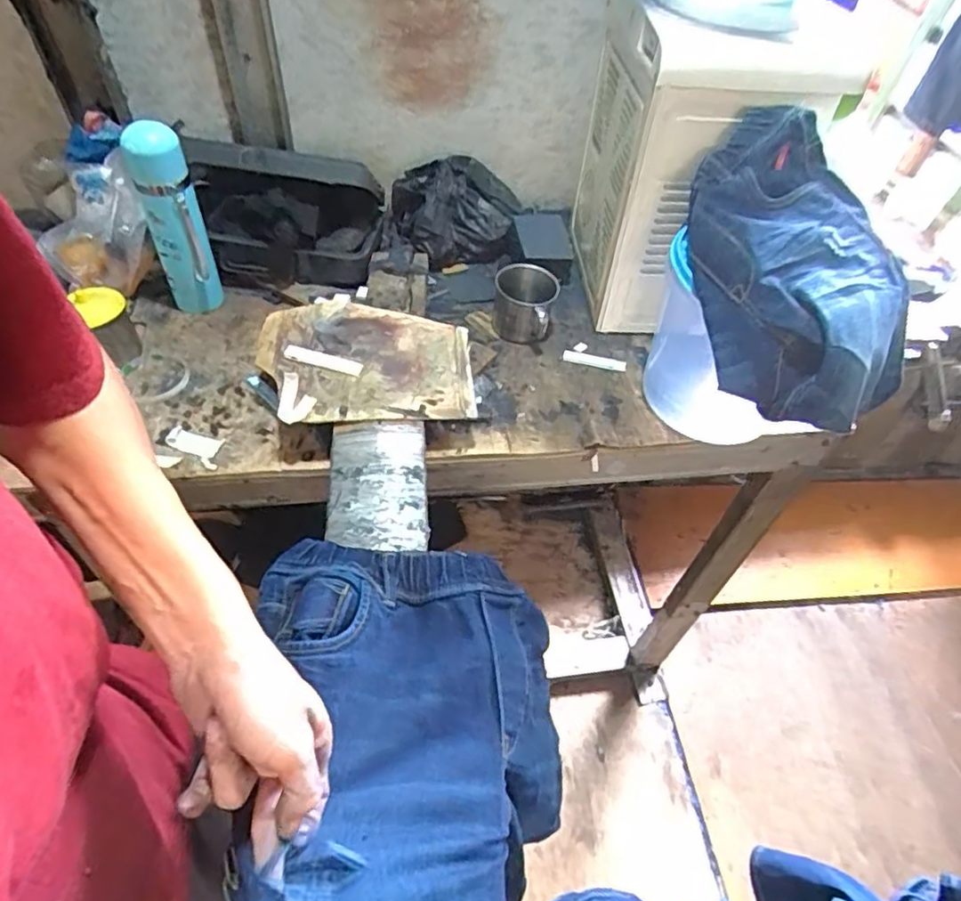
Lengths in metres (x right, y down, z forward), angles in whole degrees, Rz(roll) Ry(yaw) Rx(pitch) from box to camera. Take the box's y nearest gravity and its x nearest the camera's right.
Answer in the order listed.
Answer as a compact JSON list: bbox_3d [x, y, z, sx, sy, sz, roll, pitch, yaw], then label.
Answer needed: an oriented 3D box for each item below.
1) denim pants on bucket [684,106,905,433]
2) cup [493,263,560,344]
[{"bbox_3d":[0.316,-0.177,0.613,0.209,0.168,0.256,8,50,3],"label":"denim pants on bucket"},{"bbox_3d":[0.055,-0.193,0.829,0.083,0.069,0.083,2,50,-2],"label":"cup"}]

